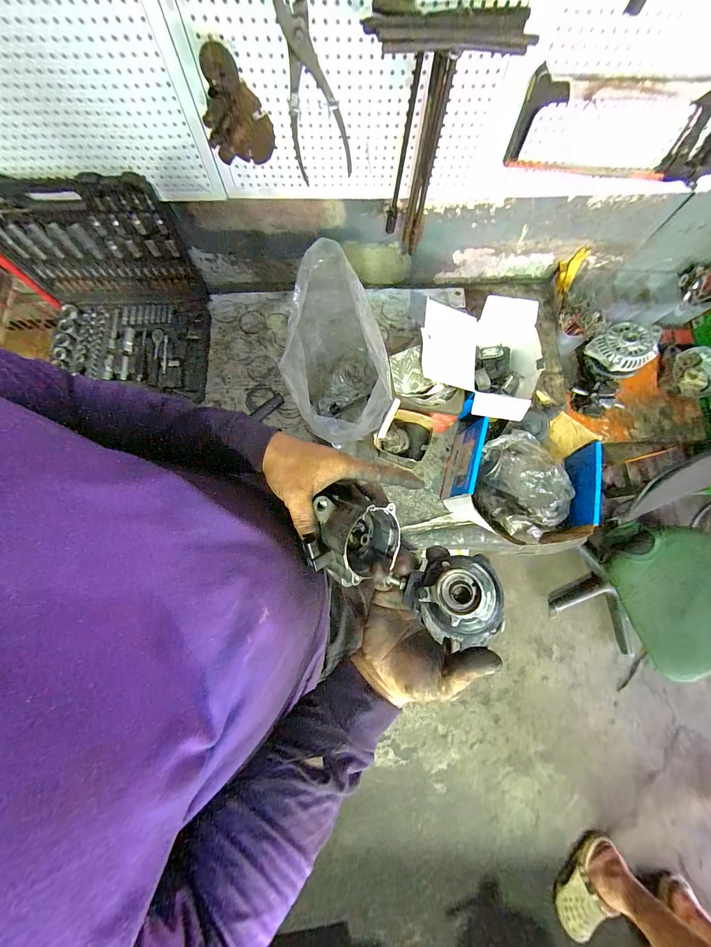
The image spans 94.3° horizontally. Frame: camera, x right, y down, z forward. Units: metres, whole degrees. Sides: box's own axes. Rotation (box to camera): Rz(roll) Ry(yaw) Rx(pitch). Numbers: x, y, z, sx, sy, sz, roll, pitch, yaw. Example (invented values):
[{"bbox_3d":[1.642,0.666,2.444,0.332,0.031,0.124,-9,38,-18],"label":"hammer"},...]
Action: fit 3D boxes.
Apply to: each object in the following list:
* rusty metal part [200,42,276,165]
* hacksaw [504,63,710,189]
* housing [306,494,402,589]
[{"bbox_3d":[-0.187,-0.561,0.518,0.104,0.142,0.062,-23,80,-5],"label":"rusty metal part"},{"bbox_3d":[0.463,-0.583,0.566,0.396,0.148,0.038,-1,79,-1],"label":"hacksaw"},{"bbox_3d":[0.001,0.071,0.357,0.093,0.066,0.090,11,79,1],"label":"housing"}]

